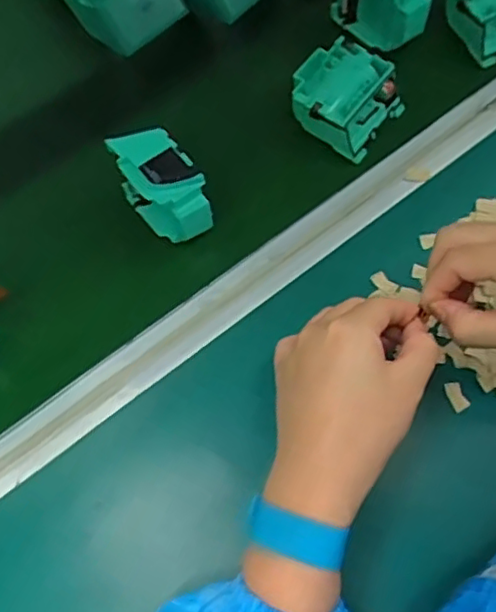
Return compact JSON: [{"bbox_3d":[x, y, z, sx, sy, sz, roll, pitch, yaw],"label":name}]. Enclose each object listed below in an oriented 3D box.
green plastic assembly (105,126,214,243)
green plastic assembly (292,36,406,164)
[{"bbox_3d":[-0.062,-0.087,0.485,0.044,0.066,0.076,-33,72,-10],"label":"green plastic assembly"},{"bbox_3d":[0.078,-0.170,0.523,0.078,0.044,0.076,35,74,14],"label":"green plastic assembly"}]

